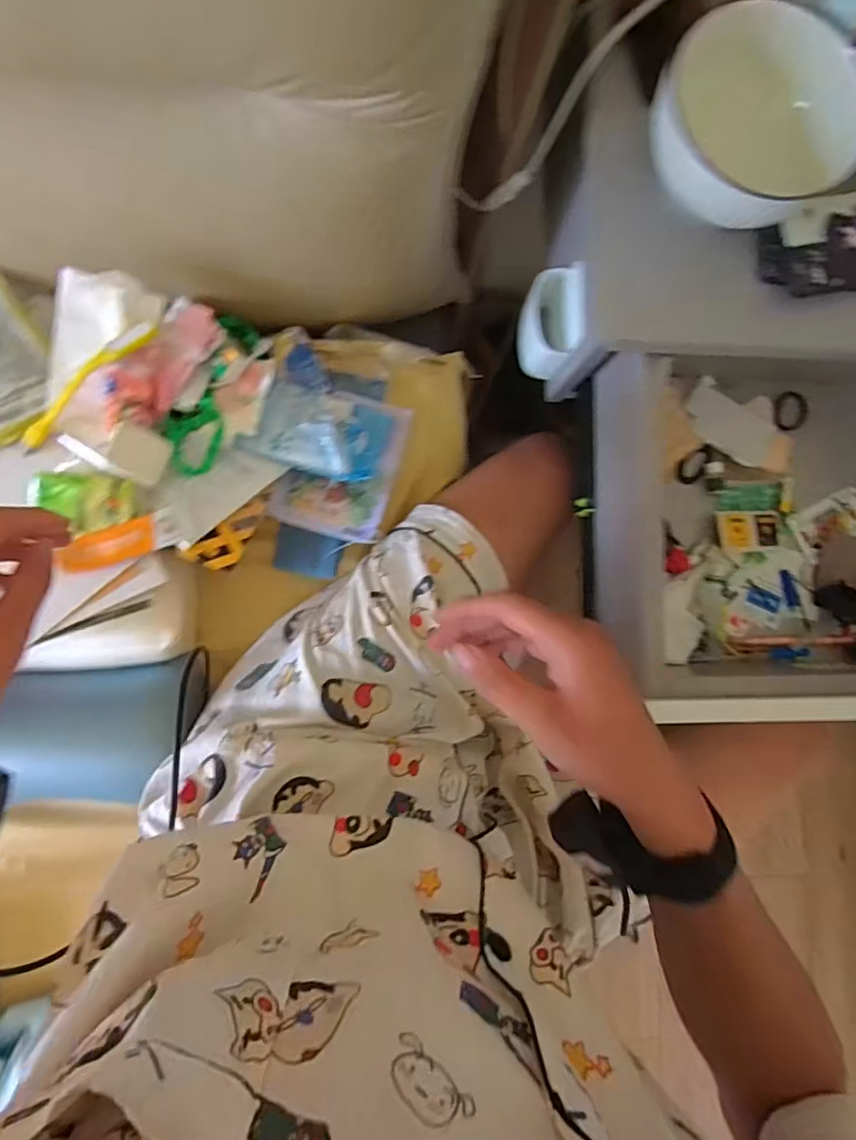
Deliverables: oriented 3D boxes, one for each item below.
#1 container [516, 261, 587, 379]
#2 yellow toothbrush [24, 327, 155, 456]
[{"bbox_3d":[0.125,-0.251,0.590,0.040,0.097,0.083,-7,86,-8],"label":"container"},{"bbox_3d":[-0.297,-0.161,0.498,0.154,0.009,0.023,-41,91,6],"label":"yellow toothbrush"}]

